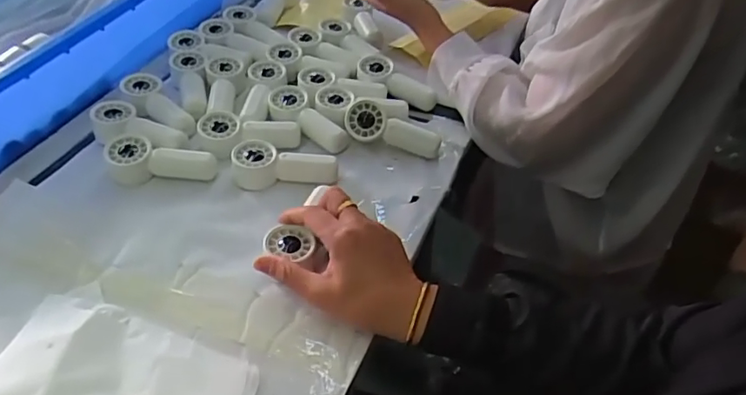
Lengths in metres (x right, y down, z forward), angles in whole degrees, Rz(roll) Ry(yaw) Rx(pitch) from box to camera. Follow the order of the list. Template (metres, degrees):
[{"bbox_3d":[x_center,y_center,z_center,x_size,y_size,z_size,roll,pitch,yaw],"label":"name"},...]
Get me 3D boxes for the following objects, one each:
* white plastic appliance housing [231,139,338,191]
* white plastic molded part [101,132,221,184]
[{"bbox_3d":[-0.093,-0.036,0.588,0.108,0.030,0.042,-1,45,-2],"label":"white plastic appliance housing"},{"bbox_3d":[-0.225,-0.035,0.578,0.113,0.034,0.038,8,45,6],"label":"white plastic molded part"}]

